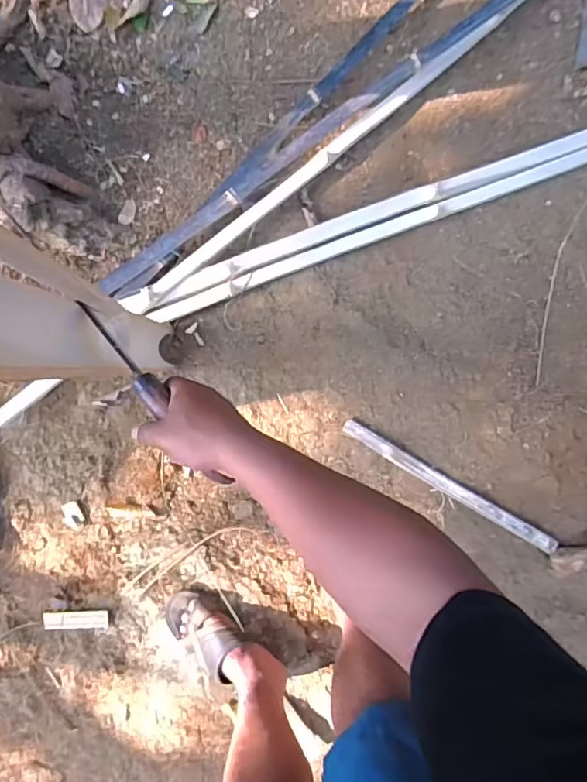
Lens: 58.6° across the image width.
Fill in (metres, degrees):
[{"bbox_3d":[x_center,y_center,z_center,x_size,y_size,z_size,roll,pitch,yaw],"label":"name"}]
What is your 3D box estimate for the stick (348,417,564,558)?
[{"bbox_3d":[0.318,0.195,1.052,0.489,0.022,0.029,30,90,-3],"label":"stick"}]

